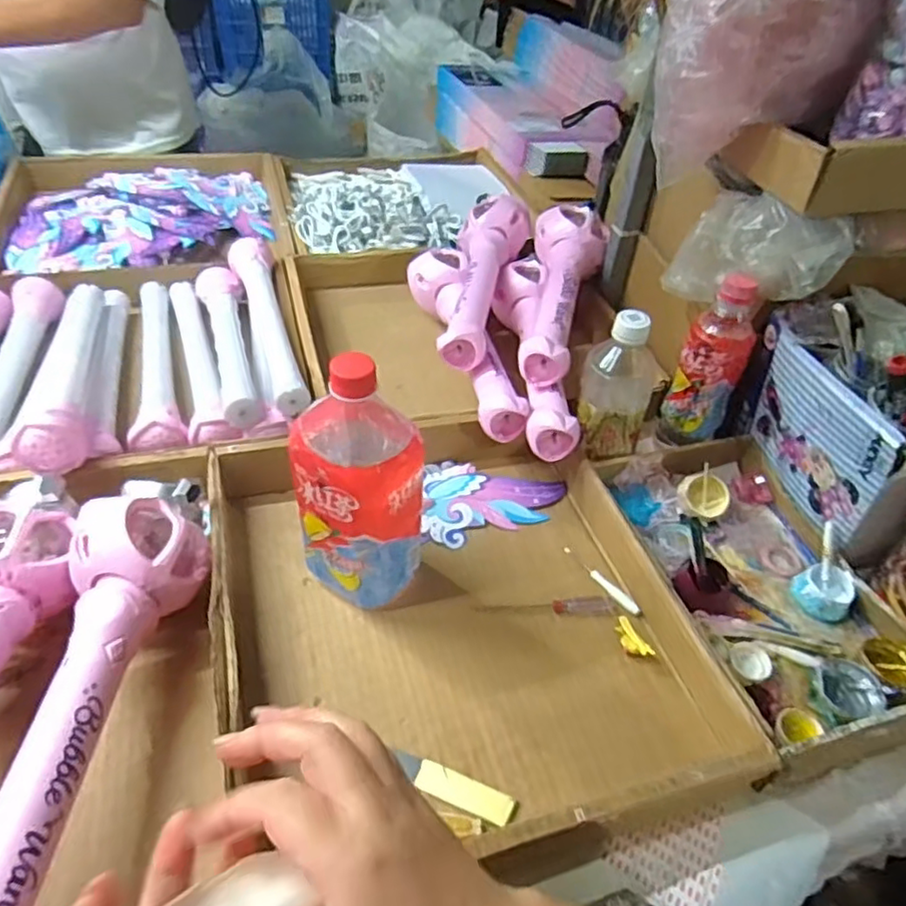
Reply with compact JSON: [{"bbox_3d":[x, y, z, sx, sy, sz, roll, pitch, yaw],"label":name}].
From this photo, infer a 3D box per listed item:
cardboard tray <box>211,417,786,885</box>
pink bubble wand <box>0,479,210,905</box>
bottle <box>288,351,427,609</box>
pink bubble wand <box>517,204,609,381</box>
[{"bbox_3d":[-0.002,0.120,0.520,0.343,0.062,0.376,-8,47,-15],"label":"cardboard tray"},{"bbox_3d":[-0.223,0.154,0.395,0.085,0.064,0.363,0,45,-8],"label":"pink bubble wand"},{"bbox_3d":[-0.070,0.028,0.488,0.084,0.218,0.066,29,49,21],"label":"bottle"},{"bbox_3d":[0.119,-0.191,0.737,0.090,0.063,0.329,14,45,7],"label":"pink bubble wand"}]

